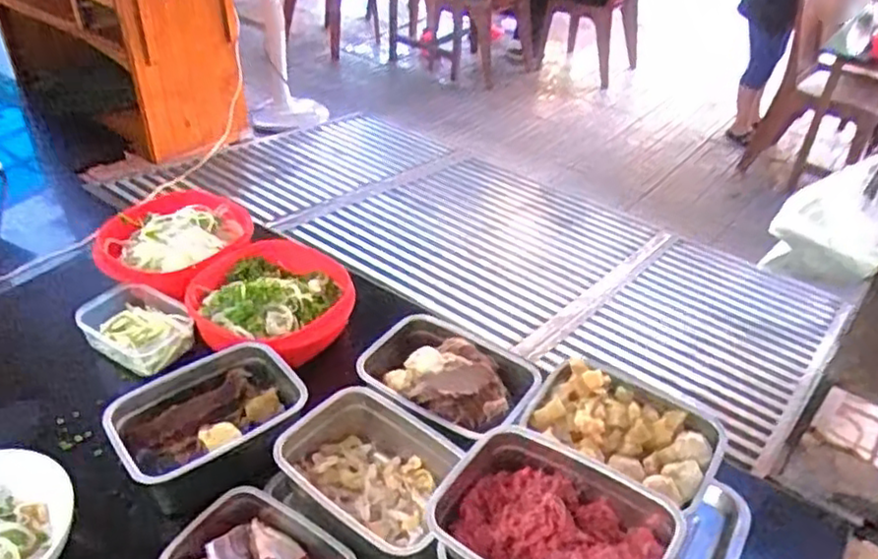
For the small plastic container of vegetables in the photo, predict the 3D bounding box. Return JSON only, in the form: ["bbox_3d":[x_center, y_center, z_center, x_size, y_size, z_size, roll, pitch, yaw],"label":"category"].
[{"bbox_3d":[-0.433,0.069,1.010,0.152,0.060,0.107,17,40,20],"label":"small plastic container of vegetables"}]

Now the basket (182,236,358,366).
[{"bbox_3d":[-0.246,0.027,1.031,0.231,0.074,0.235,-15,40,-20],"label":"basket"}]

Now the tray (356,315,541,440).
[{"bbox_3d":[0.016,0.124,0.911,0.216,0.061,0.156,22,42,24],"label":"tray"}]

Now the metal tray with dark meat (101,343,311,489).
[{"bbox_3d":[-0.279,0.172,0.856,0.222,0.066,0.152,-23,44,-28],"label":"metal tray with dark meat"}]

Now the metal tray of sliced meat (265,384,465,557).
[{"bbox_3d":[-0.066,0.228,0.811,0.207,0.084,0.166,29,45,31],"label":"metal tray of sliced meat"}]

